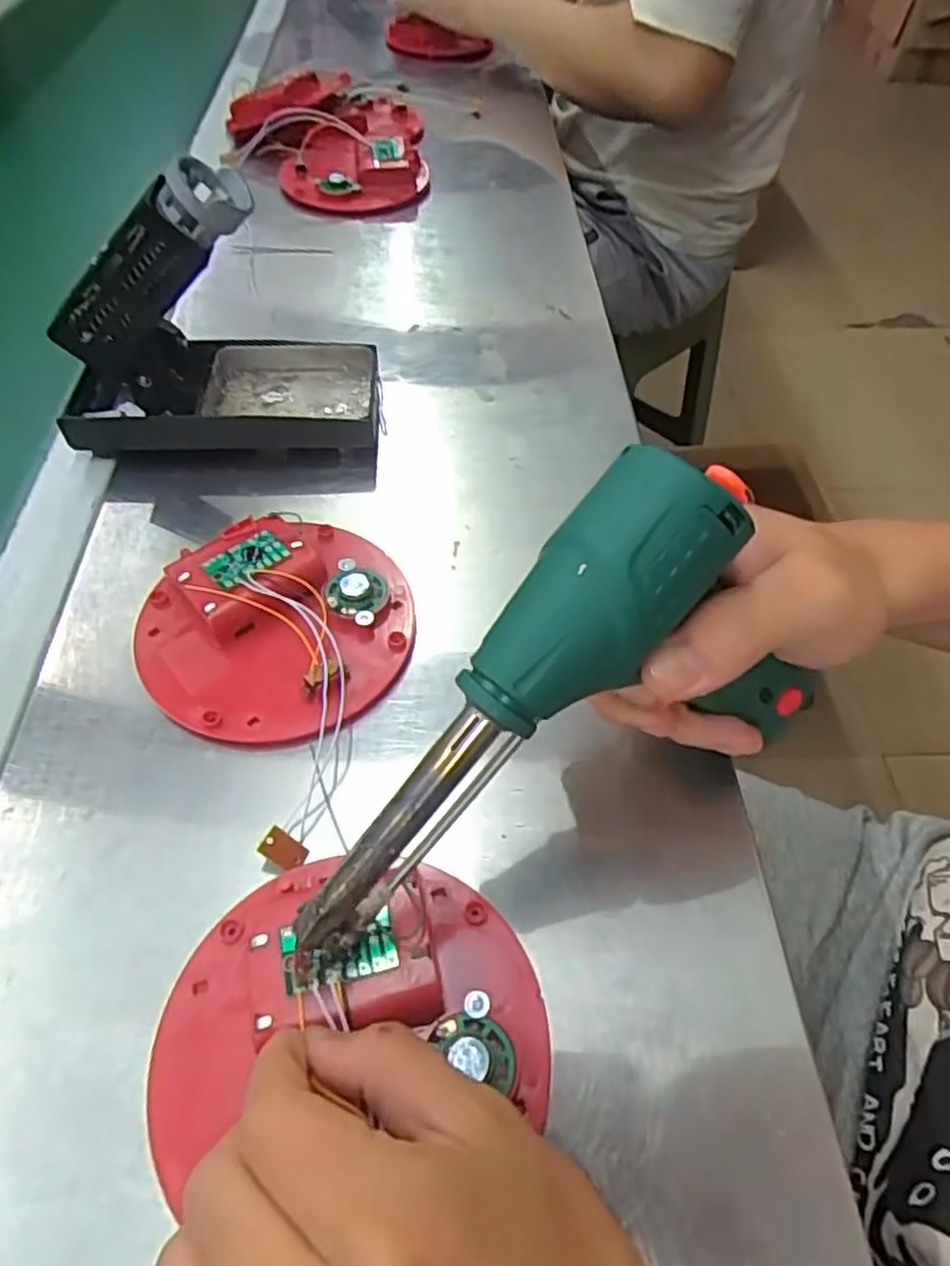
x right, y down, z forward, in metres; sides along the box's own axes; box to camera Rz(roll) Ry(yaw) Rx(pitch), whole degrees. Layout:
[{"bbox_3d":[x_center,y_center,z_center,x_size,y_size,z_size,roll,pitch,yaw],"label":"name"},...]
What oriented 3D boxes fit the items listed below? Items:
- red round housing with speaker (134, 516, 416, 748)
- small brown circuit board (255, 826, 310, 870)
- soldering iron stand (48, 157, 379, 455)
[{"bbox_3d":[-0.089,-0.006,0.333,0.118,0.027,0.113,1,53,-1],"label":"red round housing with speaker"},{"bbox_3d":[-0.071,0.080,0.275,0.017,0.004,0.012,37,50,0],"label":"small brown circuit board"},{"bbox_3d":[-0.140,-0.168,0.394,0.162,0.130,0.077,-2,53,-3],"label":"soldering iron stand"}]

